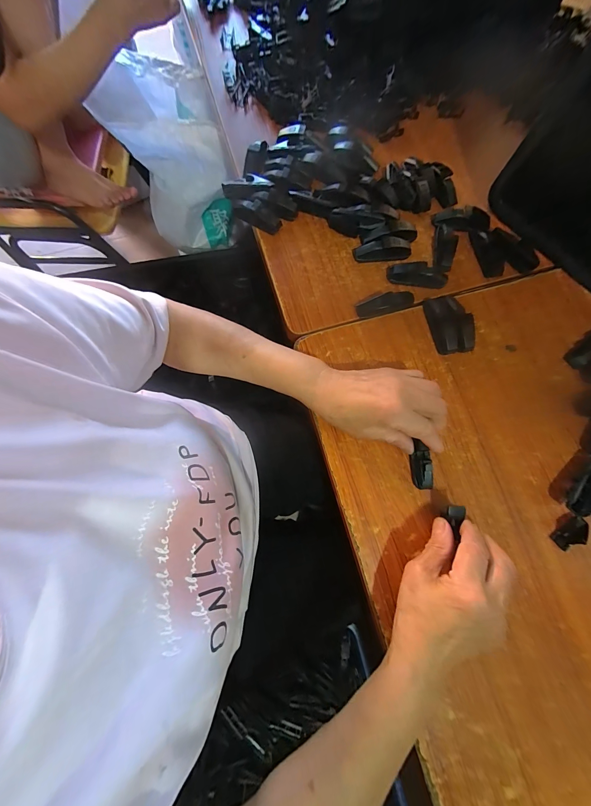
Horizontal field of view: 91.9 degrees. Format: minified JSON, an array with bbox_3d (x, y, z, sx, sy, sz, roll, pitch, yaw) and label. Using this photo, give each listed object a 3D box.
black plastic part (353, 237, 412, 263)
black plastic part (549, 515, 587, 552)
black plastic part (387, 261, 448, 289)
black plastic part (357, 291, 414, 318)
[{"bbox_3d":[0.116,-0.203,0.380,0.073,0.018,0.024,-7,77,-2],"label":"black plastic part"},{"bbox_3d":[0.300,0.140,0.307,0.041,0.011,0.021,-31,79,-7],"label":"black plastic part"},{"bbox_3d":[0.160,-0.167,0.371,0.077,0.022,0.020,8,77,1],"label":"black plastic part"},{"bbox_3d":[0.116,-0.125,0.360,0.076,0.020,0.018,-15,78,-4],"label":"black plastic part"}]

